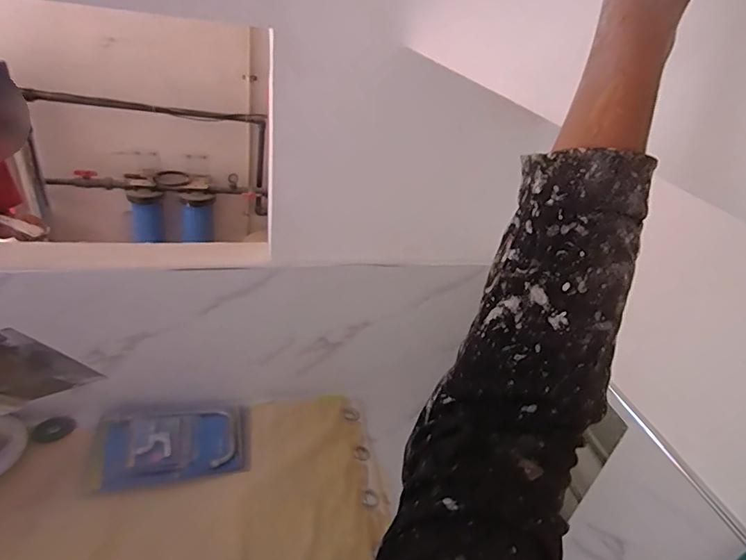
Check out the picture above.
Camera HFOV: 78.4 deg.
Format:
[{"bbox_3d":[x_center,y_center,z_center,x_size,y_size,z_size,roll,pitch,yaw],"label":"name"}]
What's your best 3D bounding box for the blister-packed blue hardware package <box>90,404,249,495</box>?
[{"bbox_3d":[-0.563,0.448,1.286,0.414,0.069,0.237,-2,33,-15],"label":"blister-packed blue hardware package"}]

